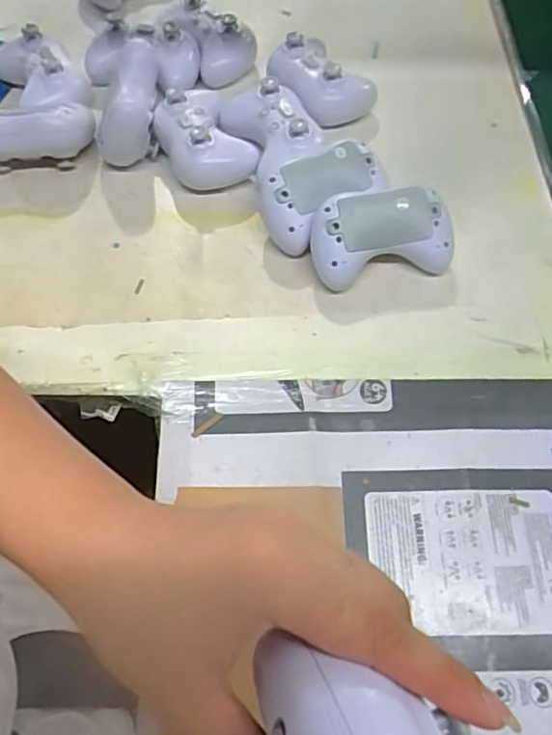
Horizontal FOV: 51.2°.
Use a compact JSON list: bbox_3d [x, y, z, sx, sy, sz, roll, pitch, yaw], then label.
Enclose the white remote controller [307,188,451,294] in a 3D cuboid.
[{"bbox_3d":[0.083,-0.106,0.466,0.111,0.037,0.071,-8,96,-4],"label":"white remote controller"}]

